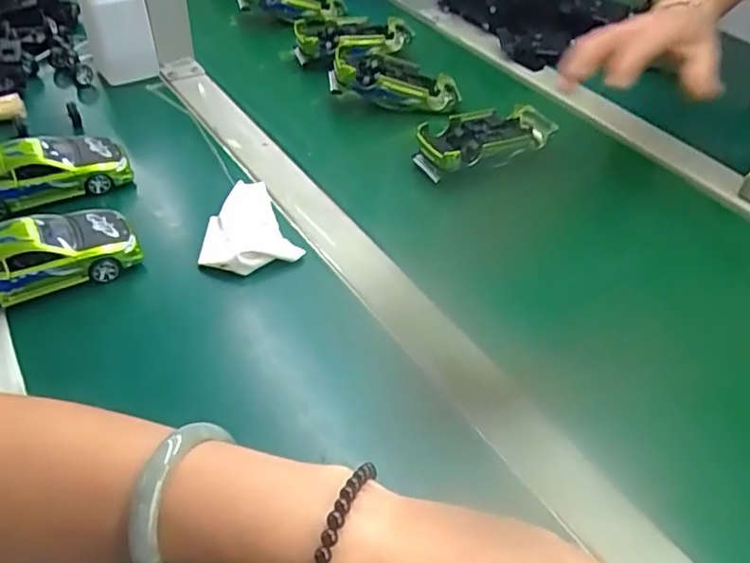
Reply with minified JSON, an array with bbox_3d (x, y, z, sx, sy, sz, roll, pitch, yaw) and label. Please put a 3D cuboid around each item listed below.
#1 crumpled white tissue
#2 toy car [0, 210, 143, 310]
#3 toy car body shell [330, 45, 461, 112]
[{"bbox_3d":[-0.105,-0.043,0.468,0.069,0.018,0.096,-18,50,-22],"label":"crumpled white tissue"},{"bbox_3d":[-0.232,-0.015,0.414,0.132,0.043,0.054,-21,51,-25],"label":"toy car"},{"bbox_3d":[0.020,-0.200,0.629,0.137,0.049,0.061,5,43,-20],"label":"toy car body shell"}]

